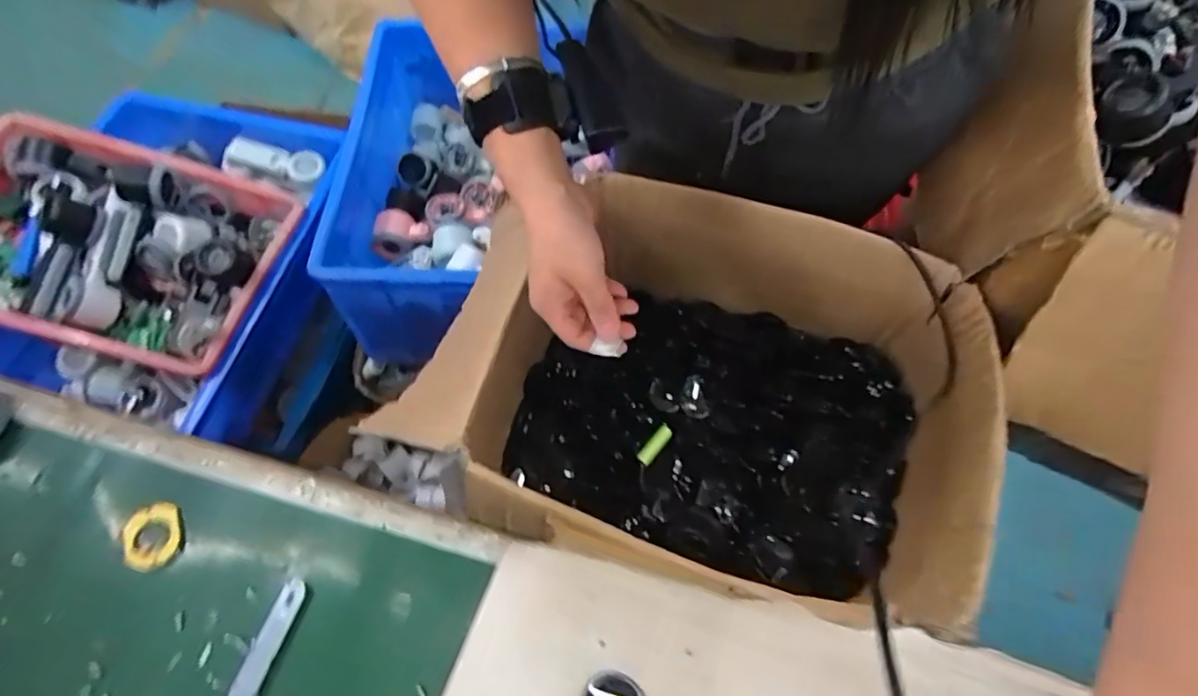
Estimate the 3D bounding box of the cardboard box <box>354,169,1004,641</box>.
[{"bbox_3d":[0.111,0.050,0.559,0.390,0.234,0.322,13,64,7],"label":"cardboard box"}]

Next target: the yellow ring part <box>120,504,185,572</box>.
[{"bbox_3d":[-0.294,0.123,0.381,0.033,0.010,0.042,-17,64,-8],"label":"yellow ring part"}]

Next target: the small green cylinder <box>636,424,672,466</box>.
[{"bbox_3d":[0.061,0.106,0.641,0.017,0.010,0.050,34,69,16],"label":"small green cylinder"}]

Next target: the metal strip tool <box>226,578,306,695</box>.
[{"bbox_3d":[-0.206,0.190,0.348,0.017,0.004,0.098,15,64,10],"label":"metal strip tool"}]

